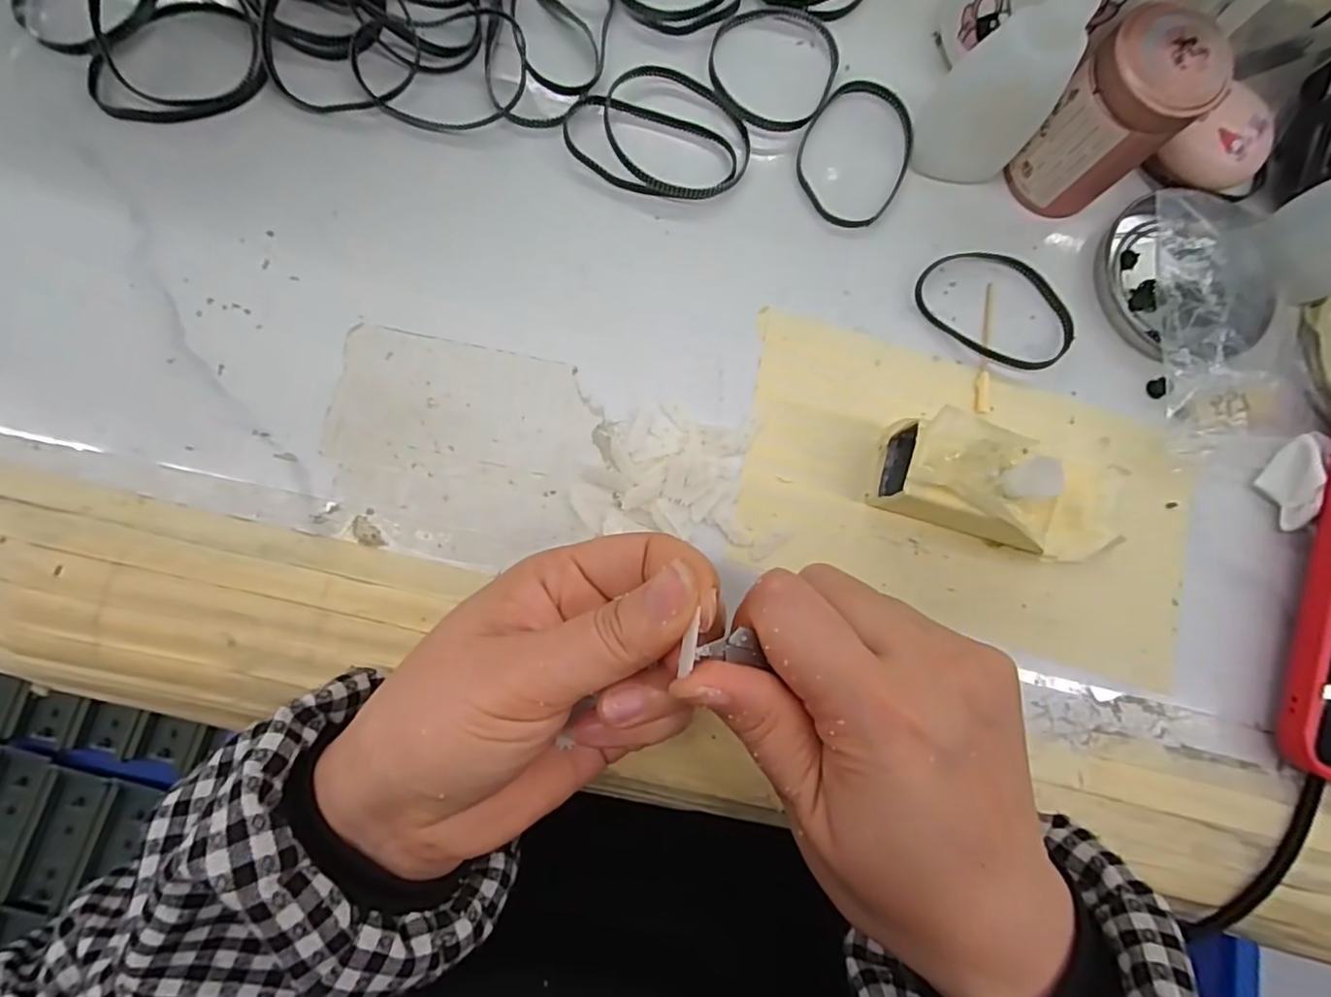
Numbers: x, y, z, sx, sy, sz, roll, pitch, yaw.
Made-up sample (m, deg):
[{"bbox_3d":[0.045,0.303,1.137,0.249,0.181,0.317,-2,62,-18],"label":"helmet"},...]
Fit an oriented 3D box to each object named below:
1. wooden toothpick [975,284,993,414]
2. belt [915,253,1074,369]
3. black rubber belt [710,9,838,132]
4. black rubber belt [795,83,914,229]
[{"bbox_3d":[0.139,-0.066,0.269,0.006,0.004,0.058,10,83,-4],"label":"wooden toothpick"},{"bbox_3d":[0.145,-0.085,0.271,0.071,0.007,0.047,33,82,-1],"label":"belt"},{"bbox_3d":[0.049,-0.190,0.273,0.058,0.004,0.059,-5,85,-6],"label":"black rubber belt"},{"bbox_3d":[0.084,-0.152,0.274,0.048,0.004,0.068,20,83,-3],"label":"black rubber belt"}]

